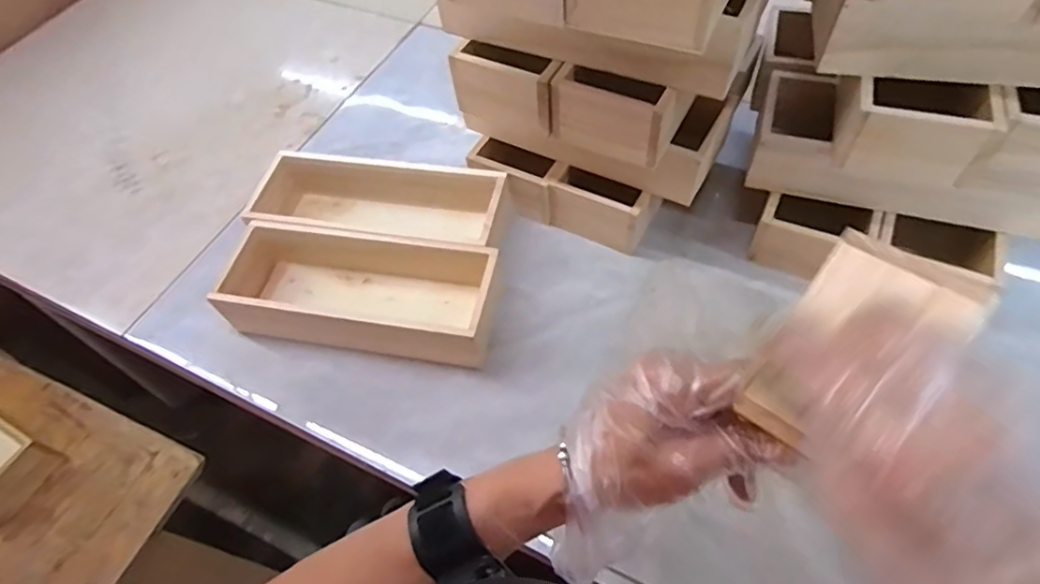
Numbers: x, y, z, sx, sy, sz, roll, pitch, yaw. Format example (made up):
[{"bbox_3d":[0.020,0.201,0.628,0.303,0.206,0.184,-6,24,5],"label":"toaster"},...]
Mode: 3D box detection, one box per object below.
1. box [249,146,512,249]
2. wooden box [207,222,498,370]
[{"bbox_3d":[-0.148,-0.089,0.641,0.275,0.060,0.112,9,57,10],"label":"box"},{"bbox_3d":[-0.157,-0.003,0.588,0.263,0.063,0.116,6,57,9],"label":"wooden box"}]

